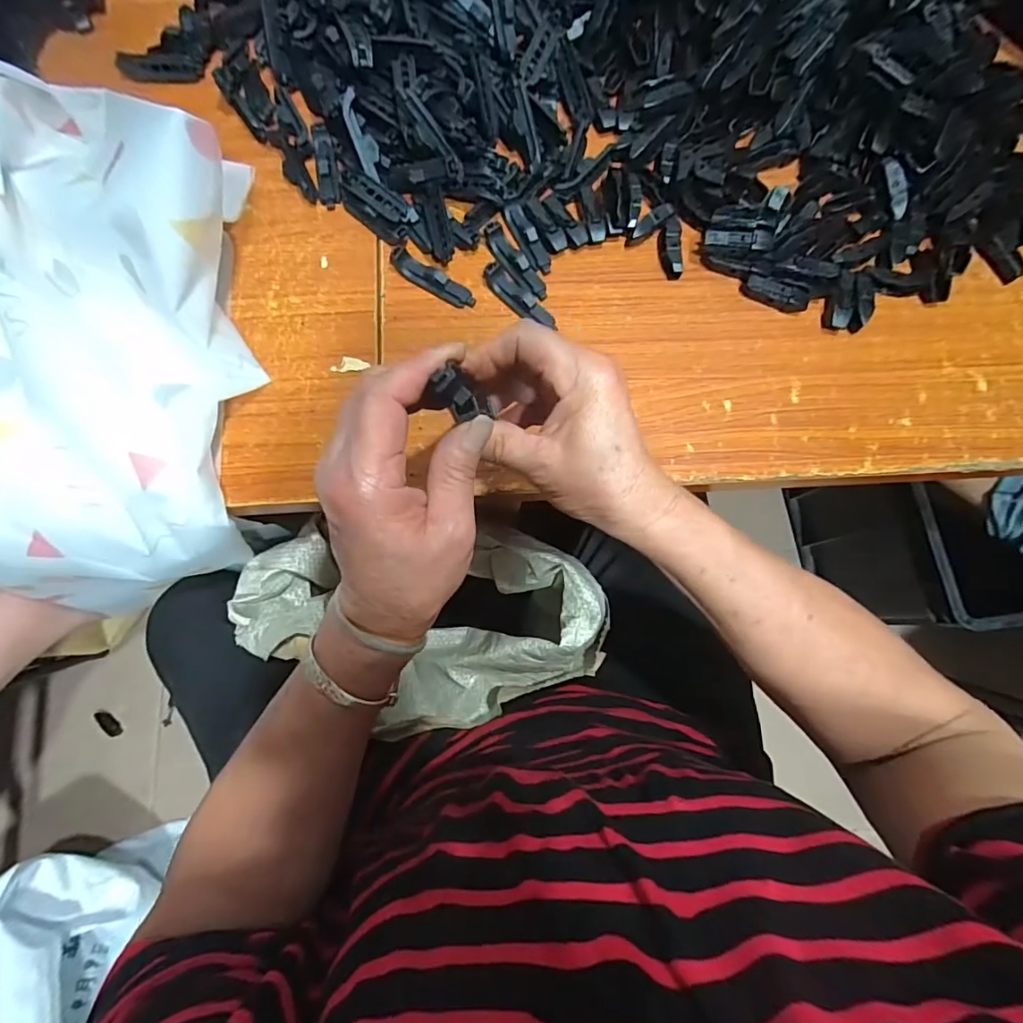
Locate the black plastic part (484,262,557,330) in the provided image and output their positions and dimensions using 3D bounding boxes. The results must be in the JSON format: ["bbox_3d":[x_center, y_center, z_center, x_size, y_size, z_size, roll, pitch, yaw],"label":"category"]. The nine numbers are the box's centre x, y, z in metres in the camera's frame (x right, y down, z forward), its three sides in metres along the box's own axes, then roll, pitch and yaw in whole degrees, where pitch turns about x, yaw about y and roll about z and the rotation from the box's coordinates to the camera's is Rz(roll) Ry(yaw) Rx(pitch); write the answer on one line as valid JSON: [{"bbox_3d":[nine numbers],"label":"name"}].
[{"bbox_3d":[0.007,-0.178,0.415,0.019,0.015,0.072,-43,83,-9],"label":"black plastic part"}]

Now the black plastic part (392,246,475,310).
[{"bbox_3d":[-0.065,-0.192,0.416,0.074,0.015,0.017,29,79,4],"label":"black plastic part"}]

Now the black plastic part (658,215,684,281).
[{"bbox_3d":[0.136,-0.225,0.428,0.016,0.014,0.050,-2,79,-3],"label":"black plastic part"}]

